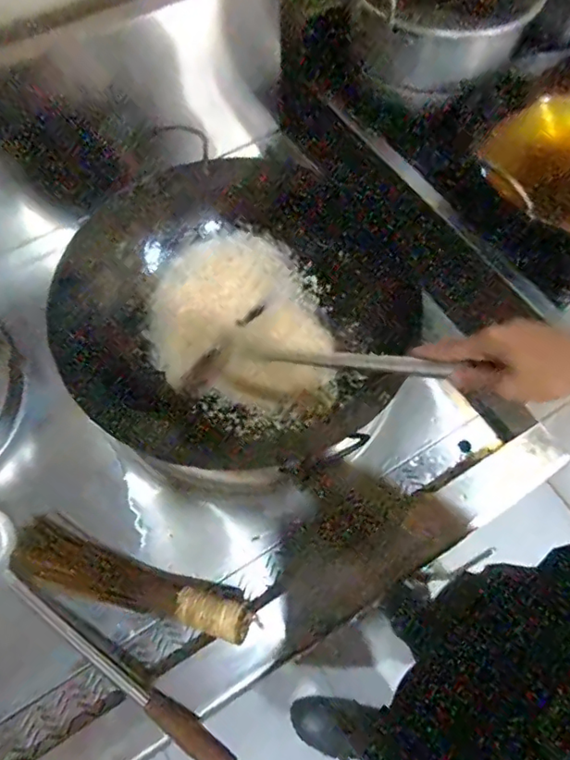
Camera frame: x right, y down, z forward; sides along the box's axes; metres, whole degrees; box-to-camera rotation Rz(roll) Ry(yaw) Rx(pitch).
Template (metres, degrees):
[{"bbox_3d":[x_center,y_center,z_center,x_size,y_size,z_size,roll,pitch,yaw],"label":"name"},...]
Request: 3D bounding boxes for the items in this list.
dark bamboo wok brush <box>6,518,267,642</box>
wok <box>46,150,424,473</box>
[{"bbox_3d":[-0.194,0.253,0.692,0.328,0.072,0.078,15,66,7],"label":"dark bamboo wok brush"},{"bbox_3d":[-0.053,-0.112,0.770,0.457,0.113,0.451,0,65,0],"label":"wok"}]

